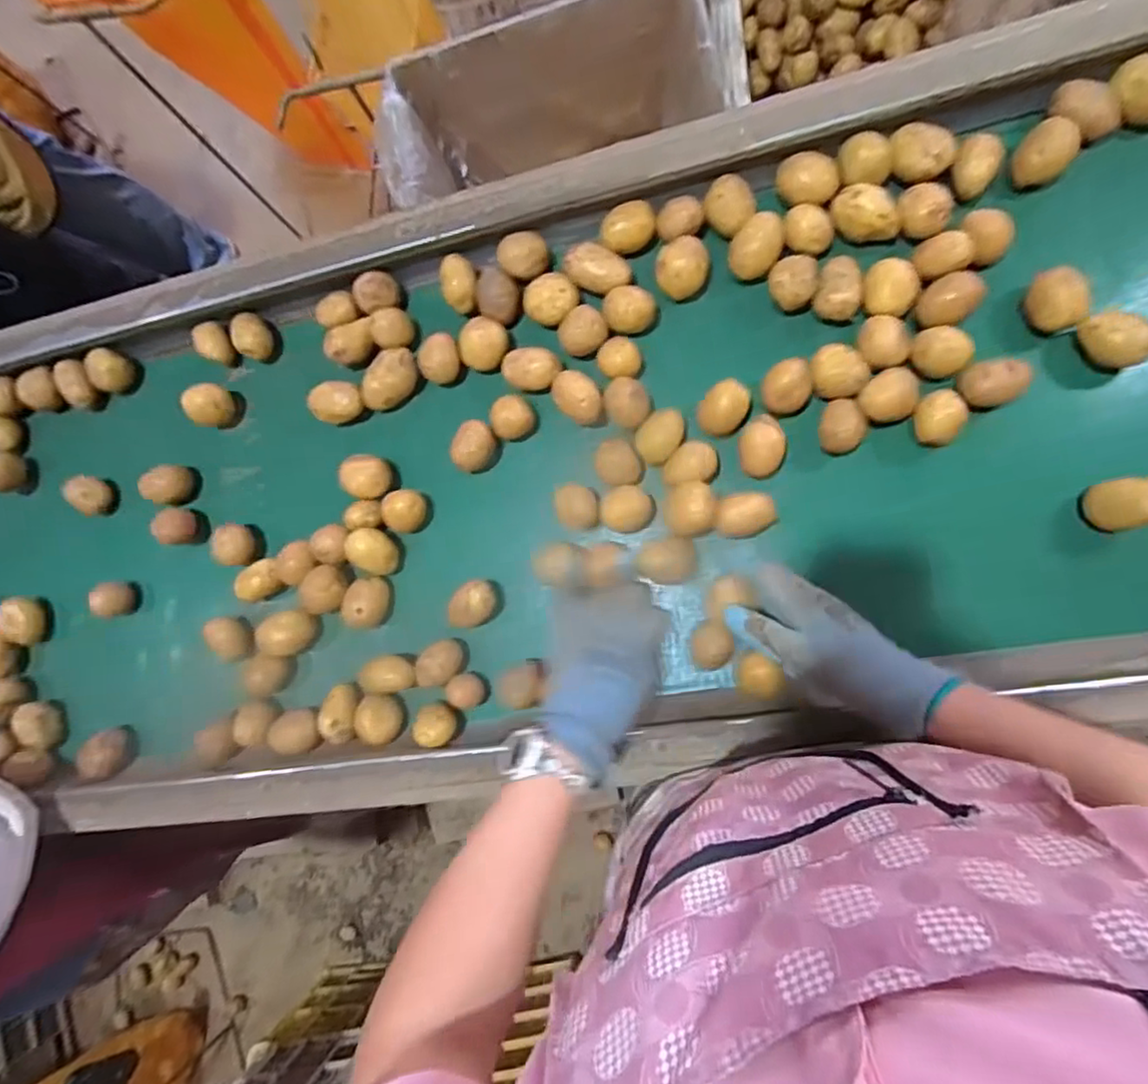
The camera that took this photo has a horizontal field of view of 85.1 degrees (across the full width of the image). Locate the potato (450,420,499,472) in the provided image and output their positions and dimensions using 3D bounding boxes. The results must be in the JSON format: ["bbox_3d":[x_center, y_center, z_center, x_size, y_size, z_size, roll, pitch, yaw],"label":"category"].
[{"bbox_3d":[-0.102,-0.096,0.627,0.043,0.037,0.053,26,95,-4],"label":"potato"}]

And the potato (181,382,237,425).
[{"bbox_3d":[-0.405,-0.153,0.684,0.052,0.040,0.050,10,96,-3],"label":"potato"}]

